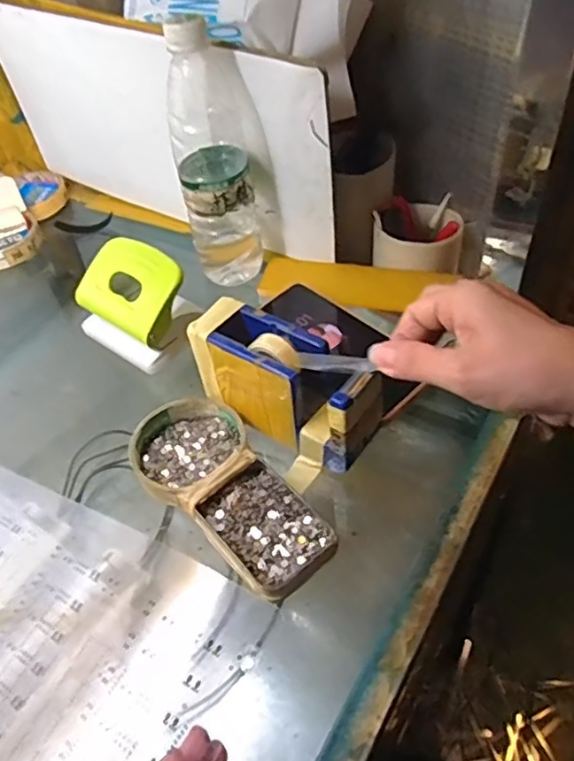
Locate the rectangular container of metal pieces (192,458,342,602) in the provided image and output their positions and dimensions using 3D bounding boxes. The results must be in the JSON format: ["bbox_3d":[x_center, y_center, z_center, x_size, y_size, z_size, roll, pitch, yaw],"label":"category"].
[{"bbox_3d":[-0.015,0.094,0.399,0.065,0.016,0.090,-33,53,-22],"label":"rectangular container of metal pieces"}]

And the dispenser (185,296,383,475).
[{"bbox_3d":[-0.003,0.006,0.433,0.136,0.081,0.058,25,55,26],"label":"dispenser"}]

